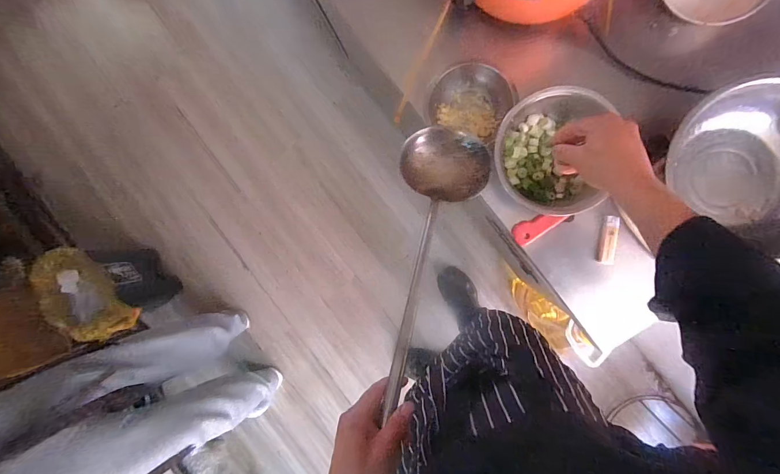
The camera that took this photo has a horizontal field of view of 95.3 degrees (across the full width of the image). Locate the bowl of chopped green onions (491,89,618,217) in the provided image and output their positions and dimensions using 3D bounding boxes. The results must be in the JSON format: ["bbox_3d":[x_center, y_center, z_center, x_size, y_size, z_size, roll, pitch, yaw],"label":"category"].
[{"bbox_3d":[0.259,-0.132,0.567,0.171,0.079,0.183,0,90,6],"label":"bowl of chopped green onions"}]

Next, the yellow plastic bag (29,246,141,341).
[{"bbox_3d":[-1.090,0.204,1.279,0.096,0.275,0.337,-10,89,6],"label":"yellow plastic bag"}]

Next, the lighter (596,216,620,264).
[{"bbox_3d":[0.371,0.005,0.606,0.028,0.016,0.082,3,103,6],"label":"lighter"}]

